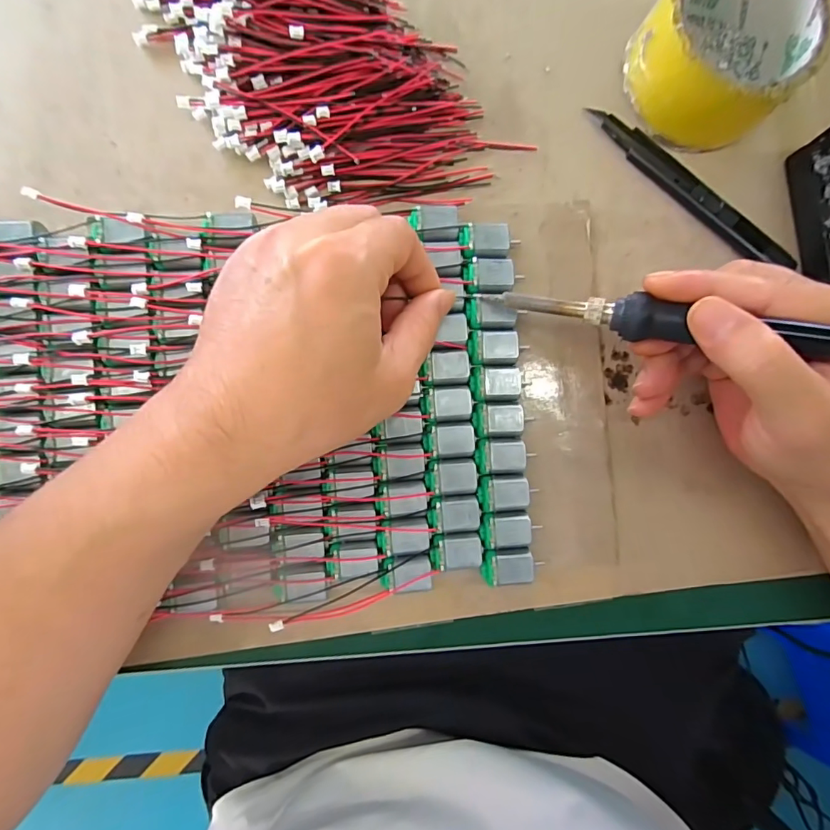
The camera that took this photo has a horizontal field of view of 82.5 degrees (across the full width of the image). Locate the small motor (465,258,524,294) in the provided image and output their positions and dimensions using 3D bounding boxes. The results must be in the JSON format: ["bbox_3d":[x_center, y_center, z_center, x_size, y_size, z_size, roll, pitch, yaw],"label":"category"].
[{"bbox_3d":[0.042,-0.074,0.260,0.031,0.015,0.018,-10,89,-5],"label":"small motor"}]

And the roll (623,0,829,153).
[{"bbox_3d":[0.168,-0.201,0.260,0.084,0.047,0.093,39,85,-2],"label":"roll"}]

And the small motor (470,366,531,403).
[{"bbox_3d":[0.046,-0.017,0.256,0.032,0.014,0.019,-5,88,-5],"label":"small motor"}]

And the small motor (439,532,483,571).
[{"bbox_3d":[0.023,0.071,0.254,0.022,0.018,0.017,-3,88,-5],"label":"small motor"}]

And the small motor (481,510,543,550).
[{"bbox_3d":[0.049,0.061,0.256,0.028,0.017,0.019,-3,88,-5],"label":"small motor"}]

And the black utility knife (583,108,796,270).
[{"bbox_3d":[0.157,-0.130,0.272,0.140,0.013,0.017,42,85,-2],"label":"black utility knife"}]

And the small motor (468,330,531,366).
[{"bbox_3d":[0.044,-0.036,0.258,0.031,0.014,0.019,-2,88,-4],"label":"small motor"}]

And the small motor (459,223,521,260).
[{"bbox_3d":[0.041,-0.093,0.260,0.034,0.016,0.017,-3,88,-5],"label":"small motor"}]

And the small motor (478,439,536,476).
[{"bbox_3d":[0.047,0.023,0.257,0.028,0.017,0.018,1,88,-4],"label":"small motor"}]

